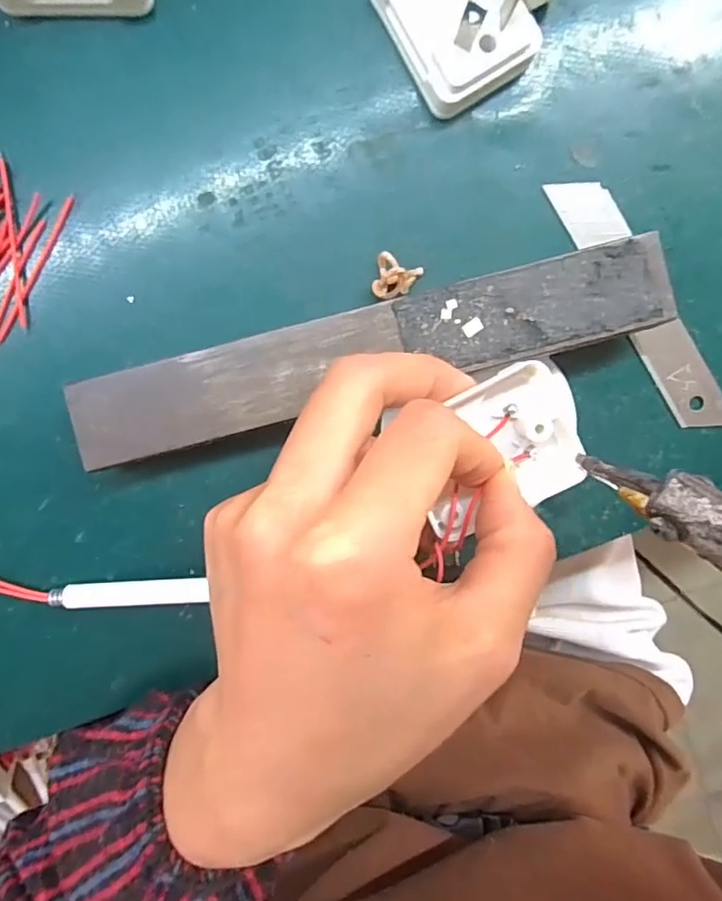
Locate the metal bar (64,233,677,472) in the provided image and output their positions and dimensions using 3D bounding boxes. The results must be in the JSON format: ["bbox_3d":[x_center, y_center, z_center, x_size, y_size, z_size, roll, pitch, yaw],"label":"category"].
[{"bbox_3d":[0.002,-0.031,0.181,0.184,0.025,0.027,-15,98,0],"label":"metal bar"}]

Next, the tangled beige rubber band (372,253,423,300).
[{"bbox_3d":[0.011,-0.056,0.186,0.015,0.005,0.014,23,97,-6],"label":"tangled beige rubber band"}]

